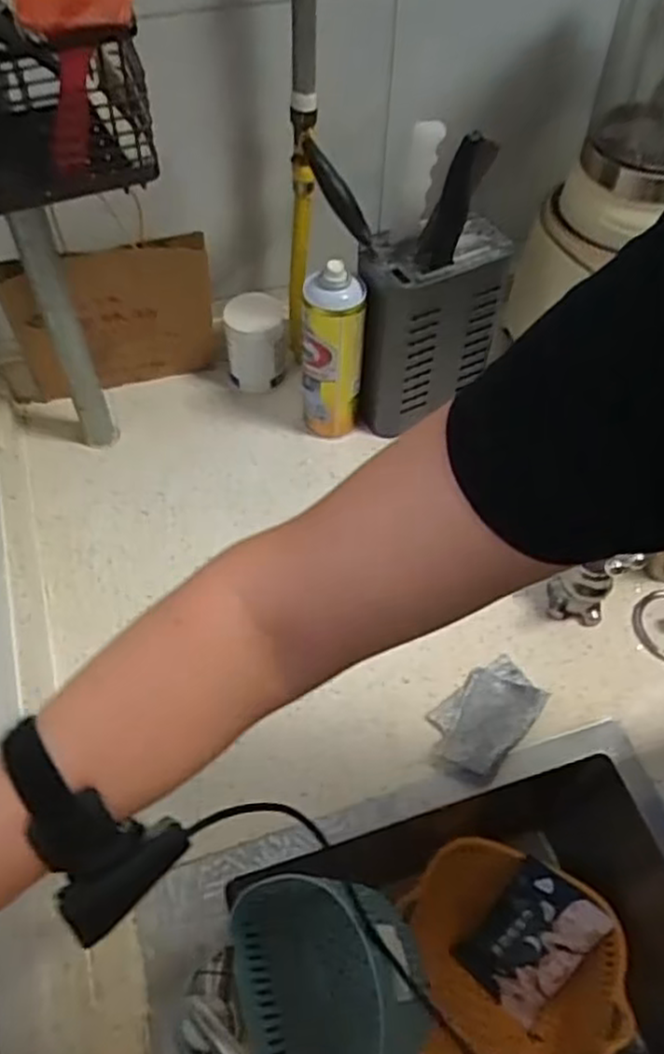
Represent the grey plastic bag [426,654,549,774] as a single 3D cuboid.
[{"bbox_3d":[0.138,0.169,0.668,0.109,0.027,0.071,-37,63,-24],"label":"grey plastic bag"}]

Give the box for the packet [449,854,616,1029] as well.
[{"bbox_3d":[0.190,0.394,0.714,0.090,0.011,0.134,38,101,20],"label":"packet"}]

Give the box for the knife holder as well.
[{"bbox_3d":[0.094,-0.207,0.796,0.152,0.207,0.065,-23,58,-17],"label":"knife holder"}]

